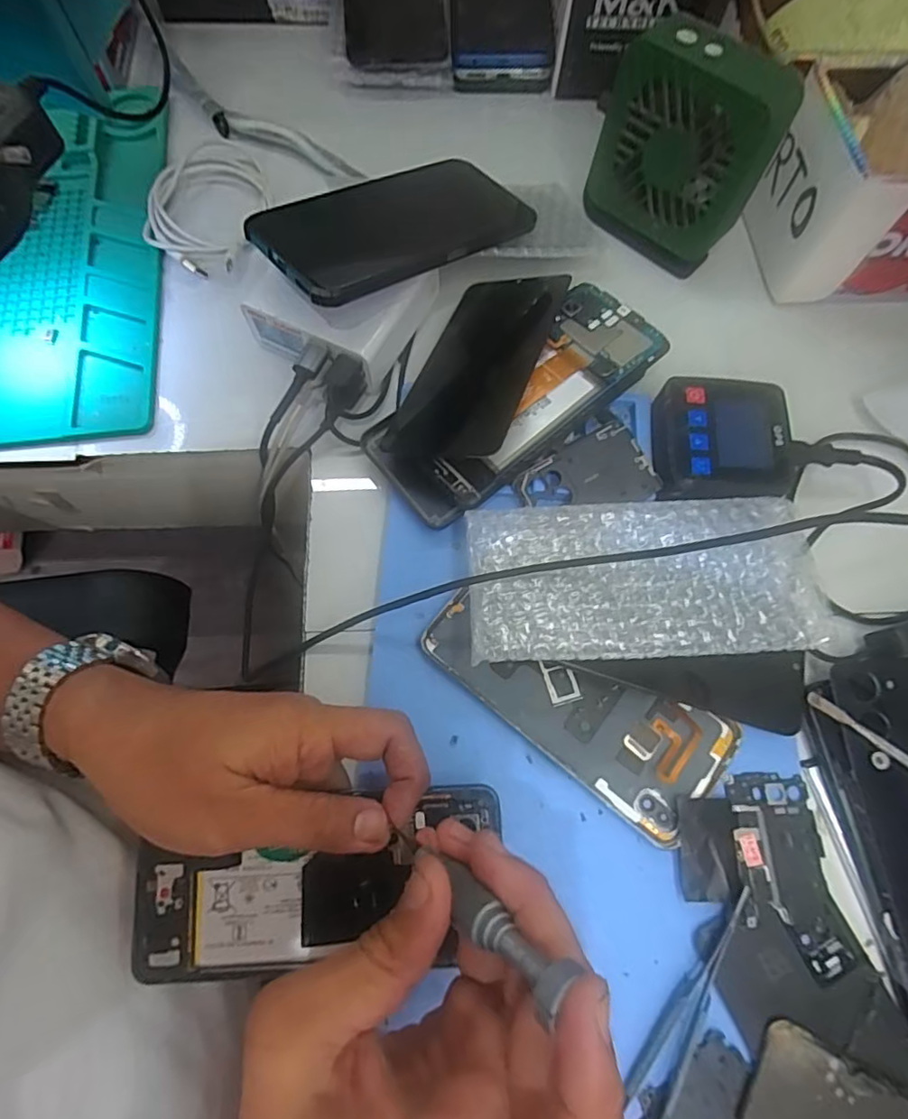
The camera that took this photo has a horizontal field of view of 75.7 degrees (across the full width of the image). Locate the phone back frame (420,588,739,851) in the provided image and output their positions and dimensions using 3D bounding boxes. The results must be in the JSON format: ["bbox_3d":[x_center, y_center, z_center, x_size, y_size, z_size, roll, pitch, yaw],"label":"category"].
[{"bbox_3d":[0.063,0.068,0.302,0.157,0.006,0.066,38,74,11],"label":"phone back frame"}]

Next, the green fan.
[{"bbox_3d":[0.140,-0.254,0.362,0.106,0.106,0.047,38,74,12],"label":"green fan"}]

